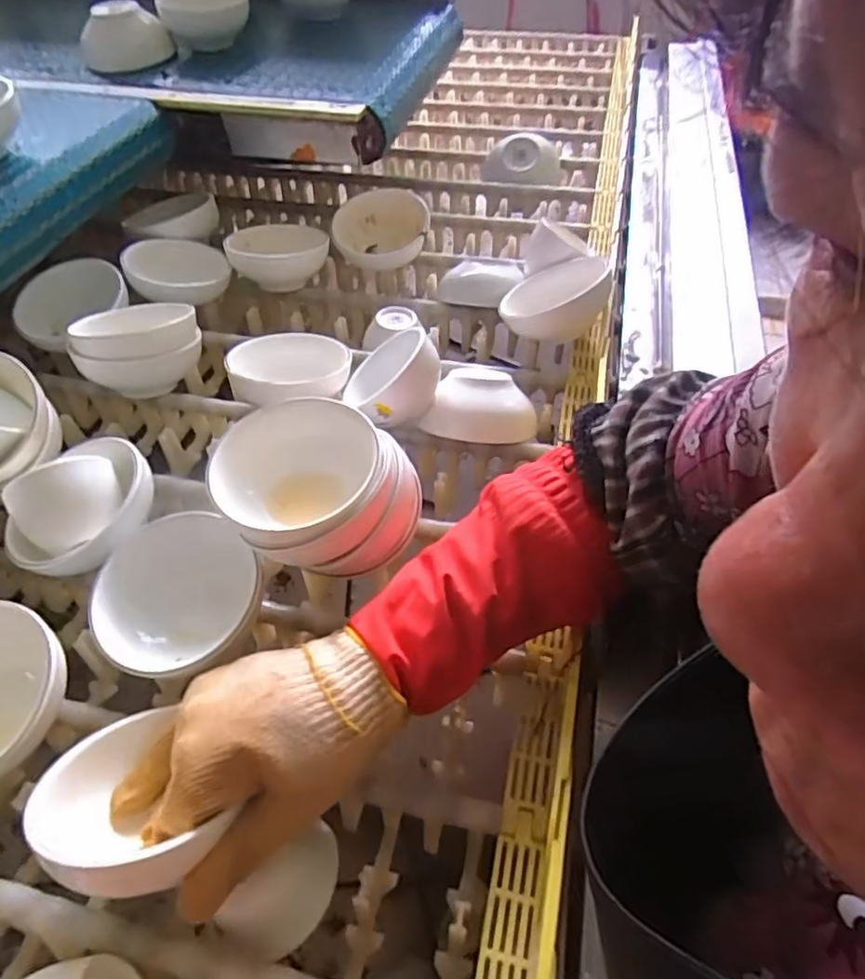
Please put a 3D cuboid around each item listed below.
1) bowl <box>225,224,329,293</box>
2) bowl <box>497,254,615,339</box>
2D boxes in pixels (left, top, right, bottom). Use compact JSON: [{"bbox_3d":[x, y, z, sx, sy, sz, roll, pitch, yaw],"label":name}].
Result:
[{"bbox_3d":[-0.181,-0.270,0.737,0.112,0.063,0.112,-1,48,1],"label":"bowl"},{"bbox_3d":[0.130,-0.193,0.633,0.114,0.048,0.114,-9,39,26],"label":"bowl"}]

